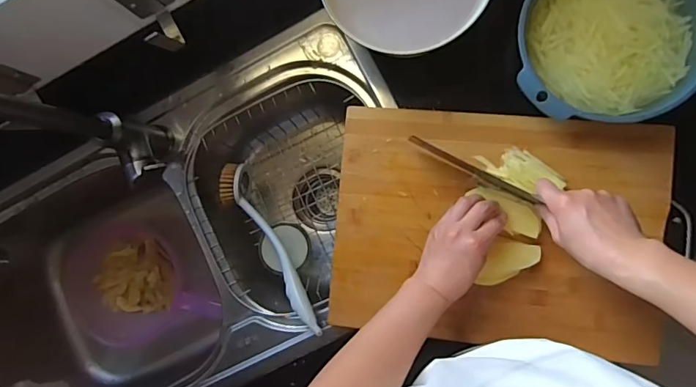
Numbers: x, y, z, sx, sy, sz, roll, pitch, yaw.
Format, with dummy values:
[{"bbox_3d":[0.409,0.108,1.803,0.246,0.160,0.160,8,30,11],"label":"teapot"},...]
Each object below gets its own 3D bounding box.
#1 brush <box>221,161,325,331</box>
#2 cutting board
[{"bbox_3d":[-0.113,0.077,0.667,0.048,0.044,0.283,-36,67,5],"label":"brush"},{"bbox_3d":[0.182,0.042,0.573,0.391,0.021,0.278,5,88,8],"label":"cutting board"}]

